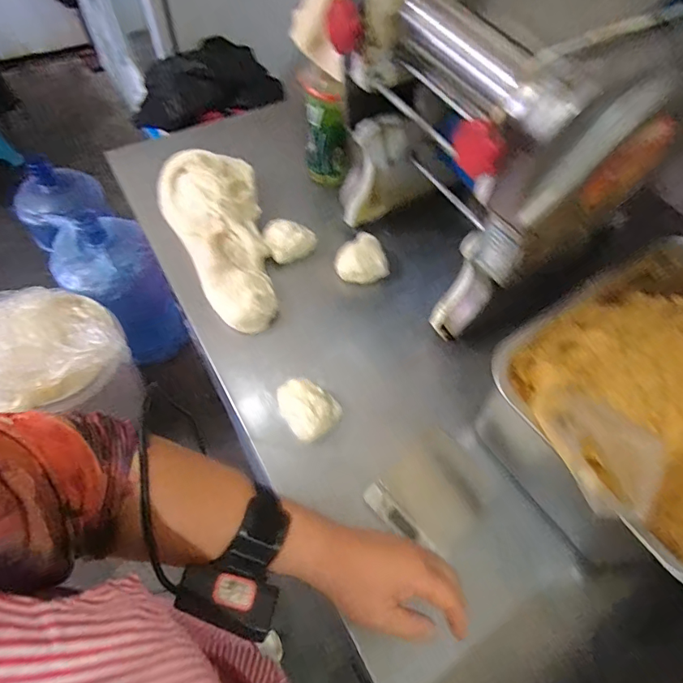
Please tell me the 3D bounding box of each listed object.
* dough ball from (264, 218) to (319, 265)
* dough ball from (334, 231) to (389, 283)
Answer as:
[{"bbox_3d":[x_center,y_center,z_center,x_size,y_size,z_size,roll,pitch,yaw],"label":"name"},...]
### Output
[{"bbox_3d":[-0.080,-0.157,0.688,0.071,0.040,0.066,2,59,-3],"label":"dough ball"},{"bbox_3d":[0.028,-0.126,0.683,0.076,0.041,0.067,-7,60,-8],"label":"dough ball"}]

